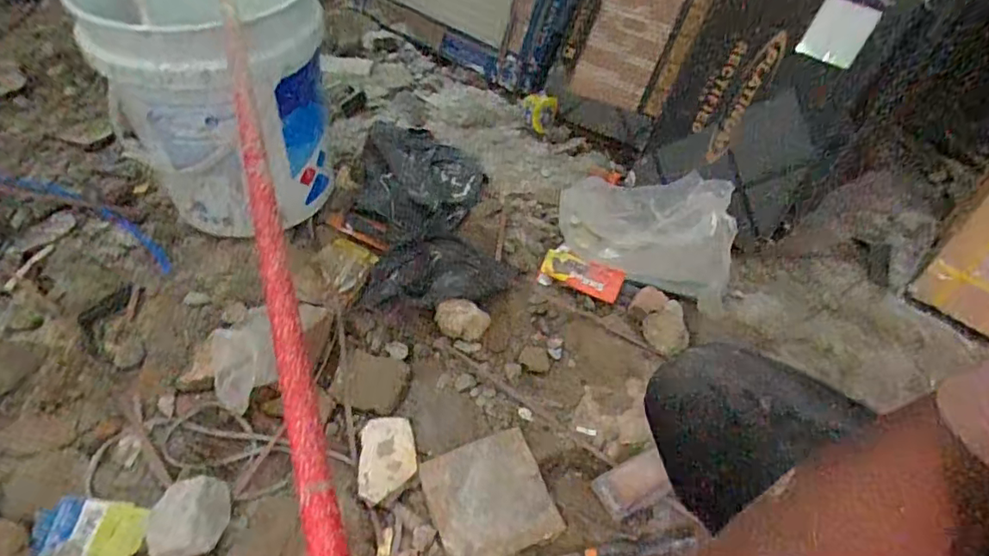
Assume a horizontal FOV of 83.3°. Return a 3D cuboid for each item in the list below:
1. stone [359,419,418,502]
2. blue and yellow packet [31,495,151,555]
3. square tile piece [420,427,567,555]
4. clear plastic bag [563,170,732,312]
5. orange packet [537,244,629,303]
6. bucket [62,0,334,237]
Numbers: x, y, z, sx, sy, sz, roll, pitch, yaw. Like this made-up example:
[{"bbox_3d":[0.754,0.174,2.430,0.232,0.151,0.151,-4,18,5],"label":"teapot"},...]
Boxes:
[{"bbox_3d":[-0.131,0.218,0.680,0.066,0.018,0.106,-2,49,-8],"label":"stone"},{"bbox_3d":[-0.440,0.275,0.605,0.118,0.009,0.070,13,48,5],"label":"blue and yellow packet"},{"bbox_3d":[-0.005,0.262,0.662,0.133,0.014,0.136,-16,52,-19],"label":"square tile piece"},{"bbox_3d":[0.250,-0.103,0.910,0.285,0.153,0.206,19,49,10],"label":"clear plastic bag"},{"bbox_3d":[0.140,-0.010,0.890,0.127,0.018,0.076,20,58,10],"label":"orange packet"},{"bbox_3d":[-0.402,-0.269,0.839,0.282,0.364,0.266,3,48,-4],"label":"bucket"}]

